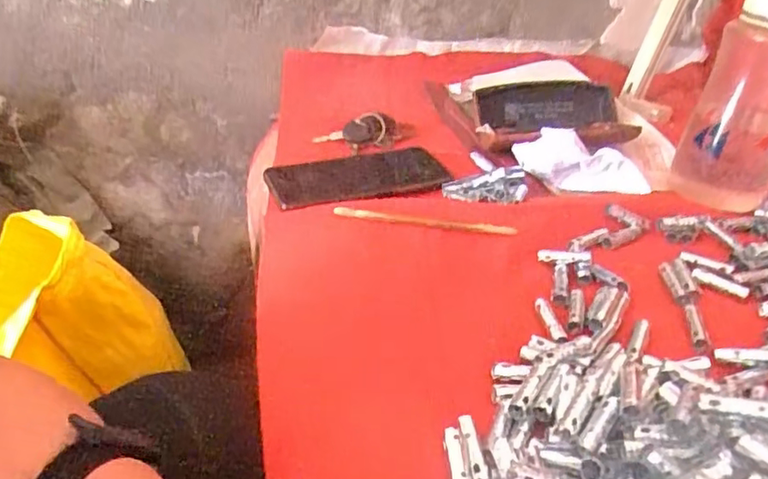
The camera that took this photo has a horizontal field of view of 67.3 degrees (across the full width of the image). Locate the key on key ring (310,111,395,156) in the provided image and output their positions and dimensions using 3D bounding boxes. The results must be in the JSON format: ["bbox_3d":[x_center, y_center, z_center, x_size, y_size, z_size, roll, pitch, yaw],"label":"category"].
[{"bbox_3d":[-0.026,-0.110,0.613,0.087,0.034,0.028,-13,37,-22],"label":"key on key ring"}]

